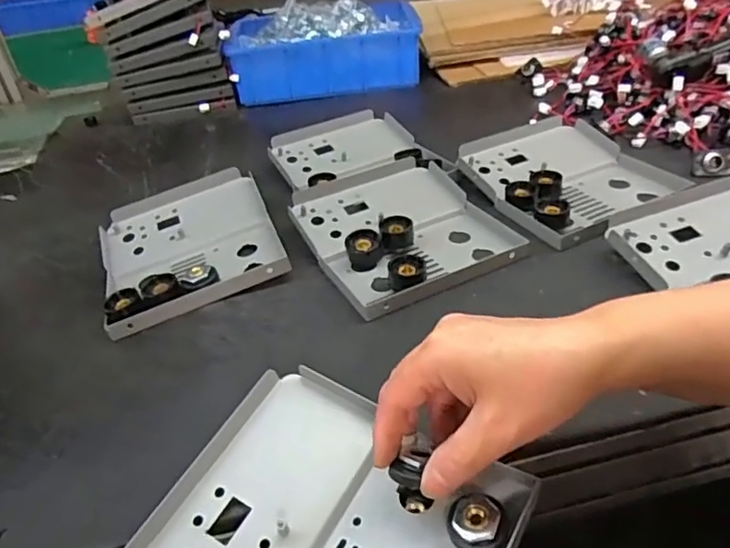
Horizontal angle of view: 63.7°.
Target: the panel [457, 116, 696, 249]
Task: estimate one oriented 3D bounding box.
[{"bbox_3d":[0.196,-0.099,0.571,0.160,0.029,0.182,-18,37,-16],"label":"panel"}]

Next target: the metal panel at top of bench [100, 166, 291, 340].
[{"bbox_3d":[-0.165,-0.032,0.544,0.155,0.027,0.186,-16,36,-12],"label":"metal panel at top of bench"}]

